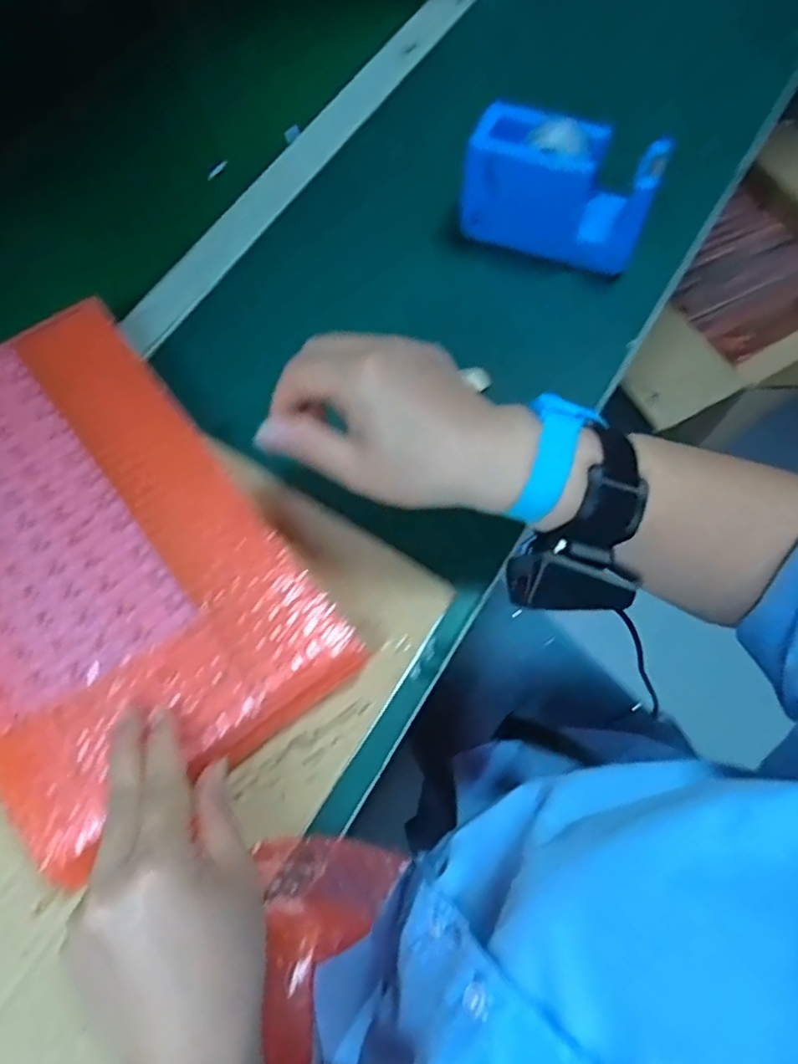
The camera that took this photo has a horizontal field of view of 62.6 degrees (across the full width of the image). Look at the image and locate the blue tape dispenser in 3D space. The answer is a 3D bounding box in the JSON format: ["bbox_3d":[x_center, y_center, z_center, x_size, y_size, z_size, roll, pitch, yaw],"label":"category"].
[{"bbox_3d":[0.113,-0.243,0.468,0.127,0.074,0.053,17,69,8],"label":"blue tape dispenser"}]

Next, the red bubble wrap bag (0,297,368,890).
[{"bbox_3d":[-0.190,0.005,0.392,0.188,0.016,0.320,-36,69,-12],"label":"red bubble wrap bag"}]

